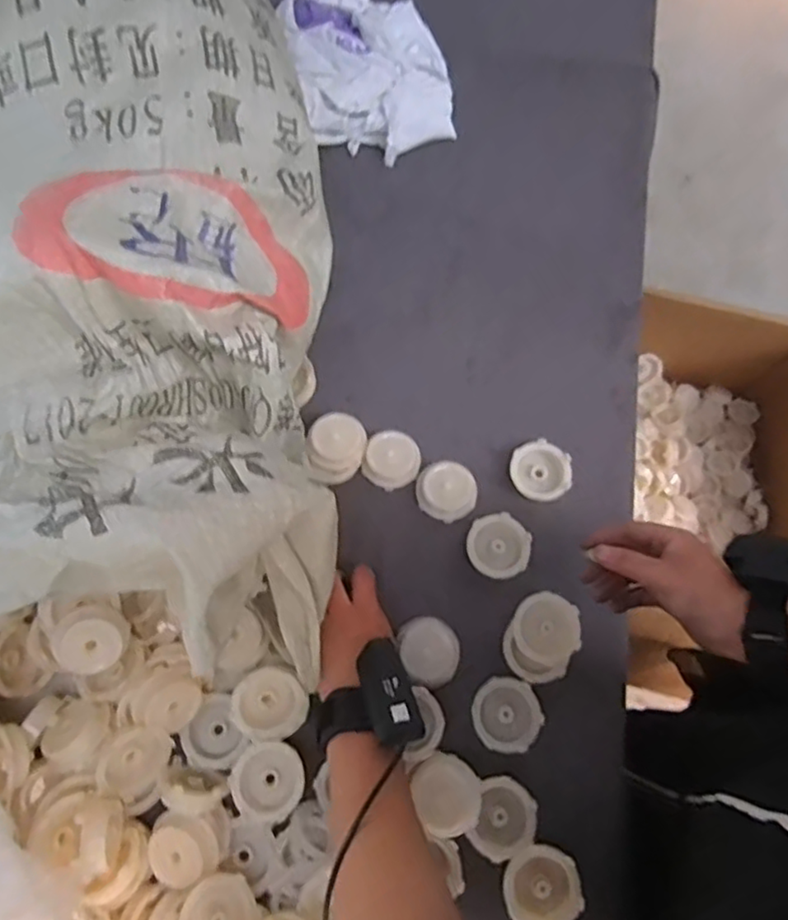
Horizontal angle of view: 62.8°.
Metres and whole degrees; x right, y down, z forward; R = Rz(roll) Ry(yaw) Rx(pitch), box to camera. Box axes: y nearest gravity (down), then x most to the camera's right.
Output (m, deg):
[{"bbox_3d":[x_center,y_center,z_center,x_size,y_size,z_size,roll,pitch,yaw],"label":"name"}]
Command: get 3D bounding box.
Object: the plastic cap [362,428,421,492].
[{"bbox_3d":[0.000,-0.003,0.589,0.048,0.024,0.057,26,73,8],"label":"plastic cap"}]

